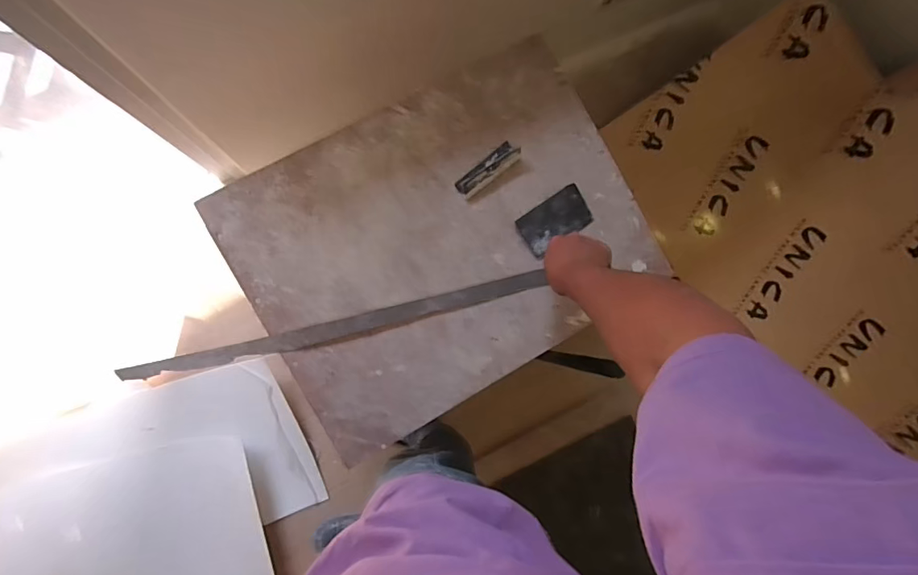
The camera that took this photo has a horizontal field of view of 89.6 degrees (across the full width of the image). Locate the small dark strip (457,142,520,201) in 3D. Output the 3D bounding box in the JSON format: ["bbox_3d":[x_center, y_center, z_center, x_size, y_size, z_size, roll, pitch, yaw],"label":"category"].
[{"bbox_3d":[0.046,-0.183,0.719,0.114,0.031,0.034,-42,89,-6],"label":"small dark strip"}]

